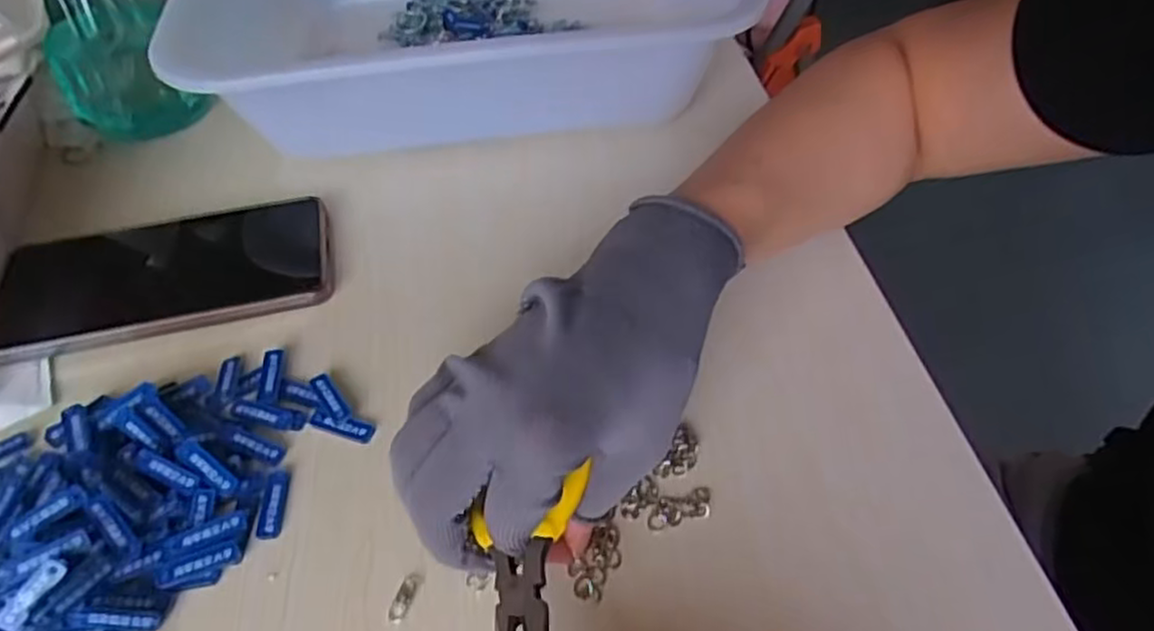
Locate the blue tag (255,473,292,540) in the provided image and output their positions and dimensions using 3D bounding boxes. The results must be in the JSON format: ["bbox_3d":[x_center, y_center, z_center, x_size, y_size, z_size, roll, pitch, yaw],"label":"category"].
[{"bbox_3d":[-0.125,0.077,0.293,0.009,0.004,0.029,-5,50,-2],"label":"blue tag"}]

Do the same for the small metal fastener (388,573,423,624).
[{"bbox_3d":[-0.065,0.105,0.268,0.006,0.004,0.019,13,52,13],"label":"small metal fastener"}]

